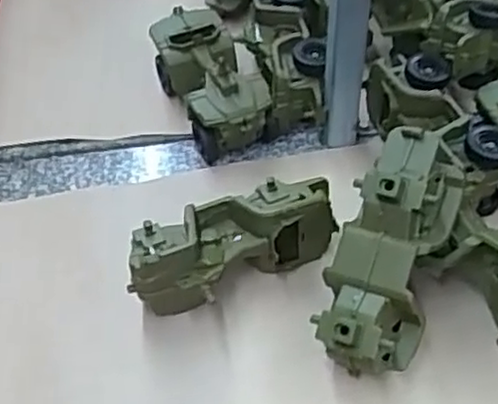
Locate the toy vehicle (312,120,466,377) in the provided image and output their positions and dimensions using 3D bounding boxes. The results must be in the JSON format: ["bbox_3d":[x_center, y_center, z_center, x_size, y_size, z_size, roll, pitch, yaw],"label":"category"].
[{"bbox_3d":[0.109,0.038,0.562,0.080,0.056,0.192,17,82,17],"label":"toy vehicle"}]

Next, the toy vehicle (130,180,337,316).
[{"bbox_3d":[-0.010,0.041,0.618,0.186,0.080,0.073,-20,51,-13],"label":"toy vehicle"}]

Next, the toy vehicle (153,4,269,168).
[{"bbox_3d":[-0.041,-0.125,0.765,0.084,0.081,0.183,-18,51,-12],"label":"toy vehicle"}]

